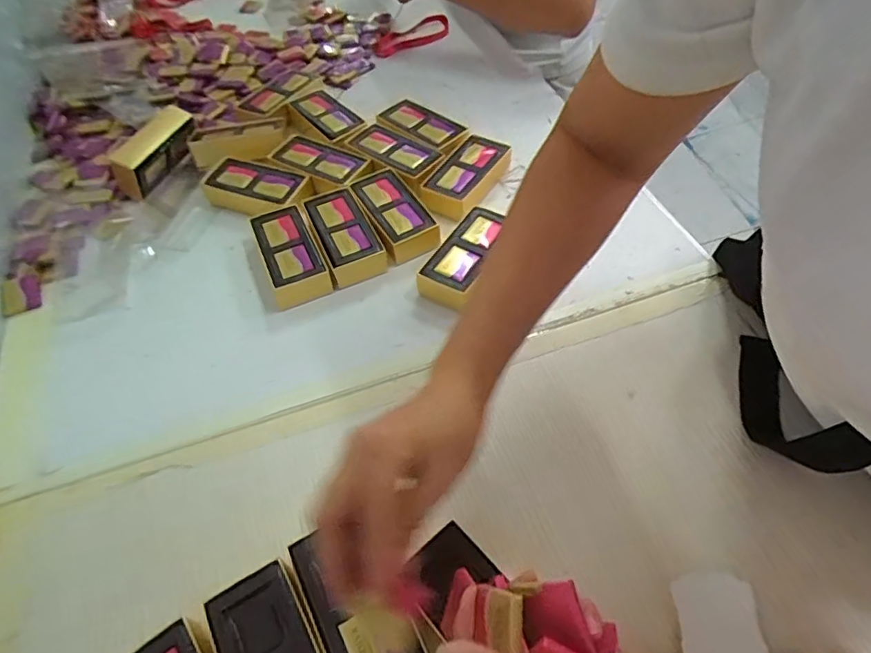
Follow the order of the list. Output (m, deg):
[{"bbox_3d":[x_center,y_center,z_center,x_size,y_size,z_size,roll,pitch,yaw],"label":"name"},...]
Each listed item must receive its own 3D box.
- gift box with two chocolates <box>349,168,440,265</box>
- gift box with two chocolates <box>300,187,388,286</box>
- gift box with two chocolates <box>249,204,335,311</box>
[{"bbox_3d":[-0.047,-0.122,0.576,0.059,0.026,0.121,-23,56,-14],"label":"gift box with two chocolates"},{"bbox_3d":[-0.097,-0.099,0.563,0.056,0.030,0.119,-21,55,-13],"label":"gift box with two chocolates"},{"bbox_3d":[-0.151,-0.079,0.549,0.060,0.036,0.120,-22,55,-13],"label":"gift box with two chocolates"}]

